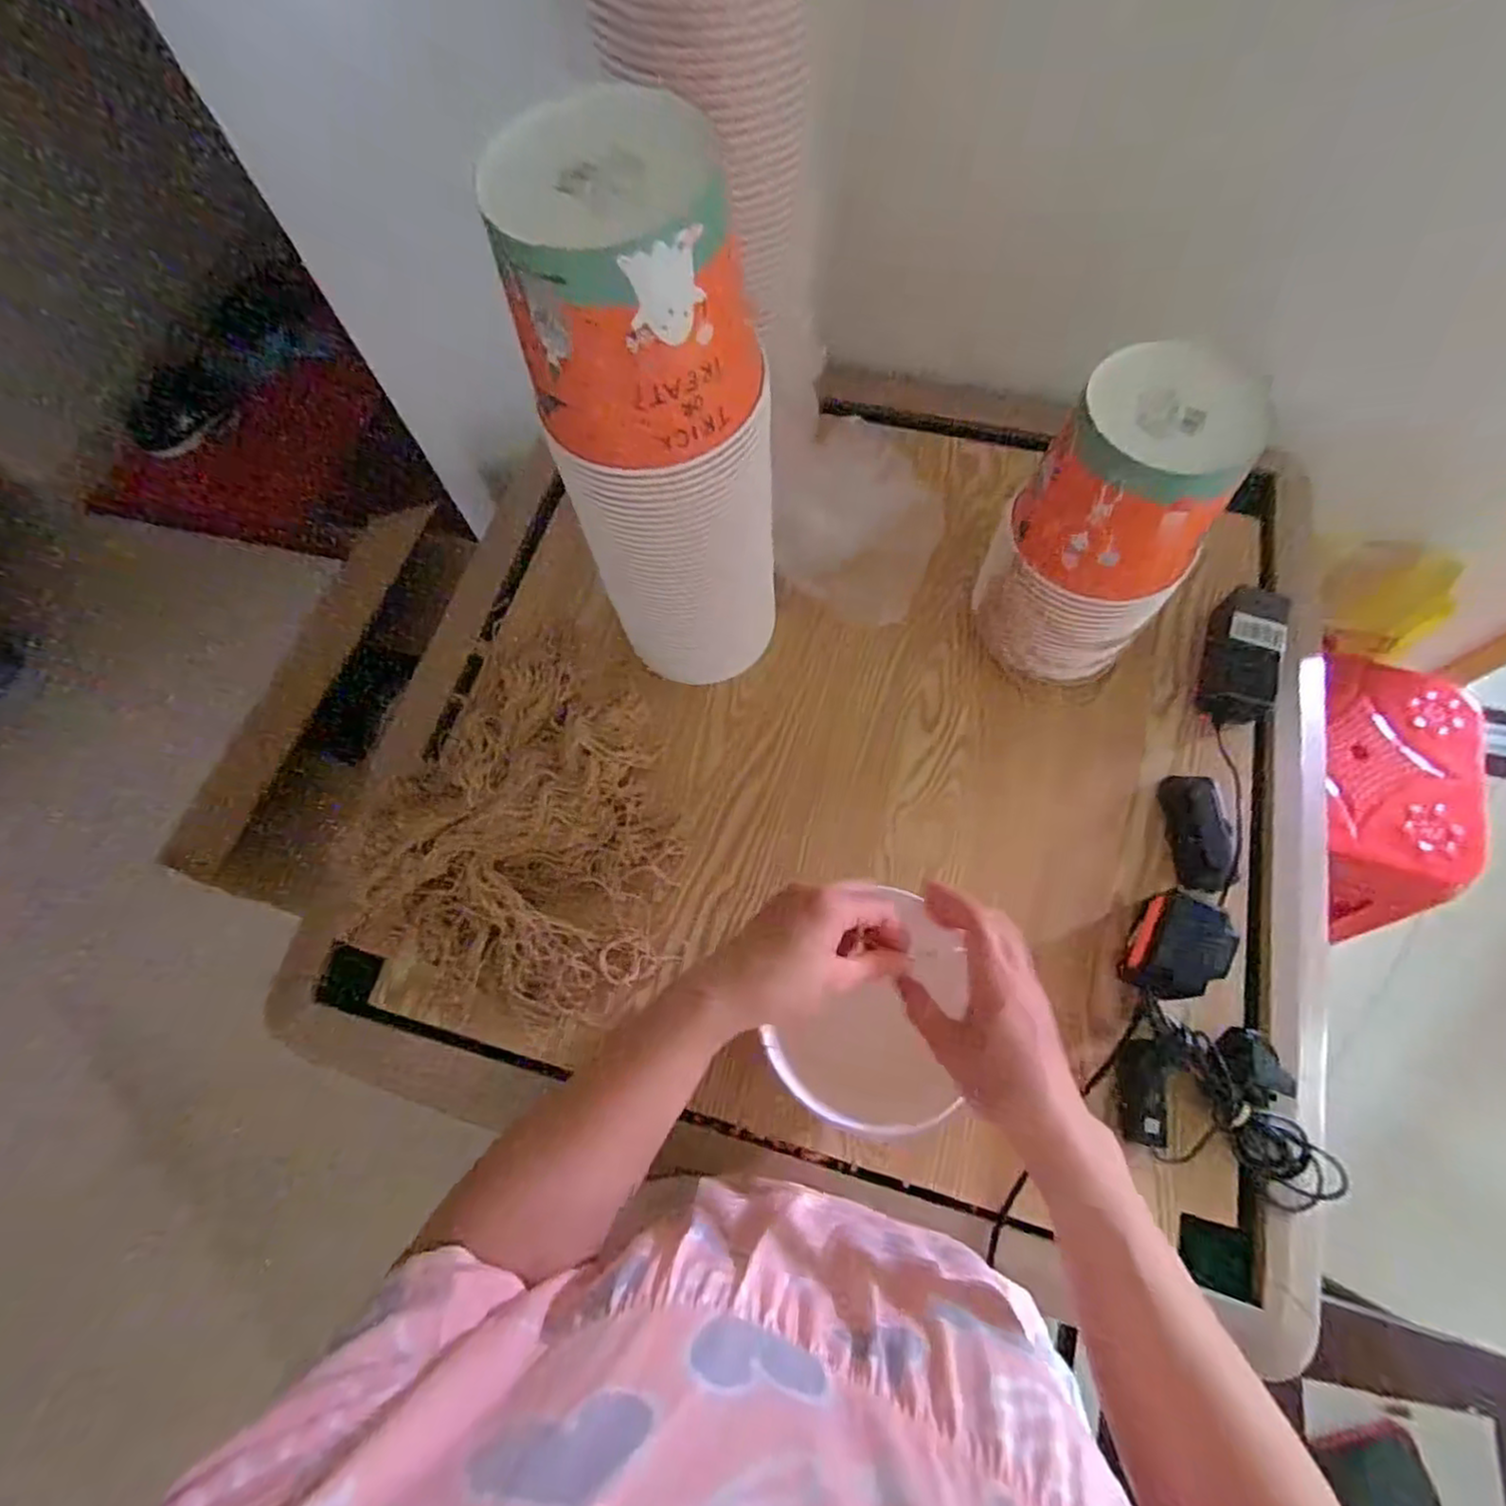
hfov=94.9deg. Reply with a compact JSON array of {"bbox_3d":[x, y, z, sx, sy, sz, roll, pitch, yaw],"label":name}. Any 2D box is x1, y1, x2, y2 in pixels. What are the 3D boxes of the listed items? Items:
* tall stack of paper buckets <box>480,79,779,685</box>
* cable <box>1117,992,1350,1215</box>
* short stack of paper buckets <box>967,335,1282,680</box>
[{"bbox_3d":[-0.060,-0.211,0.543,0.150,0.437,0.147,5,69,4],"label":"tall stack of paper buckets"},{"bbox_3d":[0.386,0.283,0.553,0.175,0.030,0.115,19,70,9],"label":"cable"},{"bbox_3d":[0.304,-0.183,0.608,0.132,0.269,0.153,-40,72,-13],"label":"short stack of paper buckets"}]

